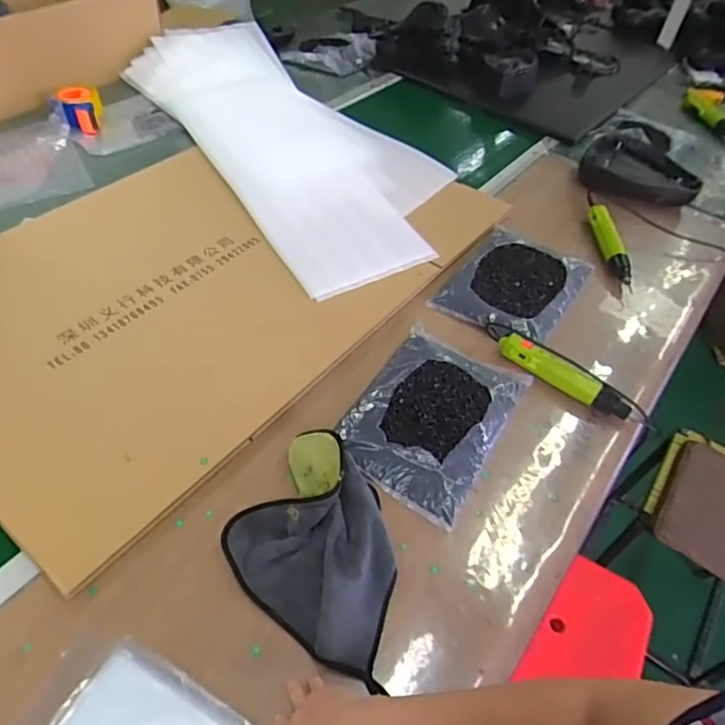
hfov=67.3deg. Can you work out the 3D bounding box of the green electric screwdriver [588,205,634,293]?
[{"bbox_3d":[0.492,-0.239,1.083,0.042,0.034,0.240,0,51,-4],"label":"green electric screwdriver"}]

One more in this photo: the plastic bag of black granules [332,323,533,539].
[{"bbox_3d":[0.104,0.075,0.830,0.209,0.034,0.288,28,54,17],"label":"plastic bag of black granules"}]

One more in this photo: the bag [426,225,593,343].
[{"bbox_3d":[0.283,-0.154,1.006,0.200,0.027,0.261,33,56,21],"label":"bag"}]

